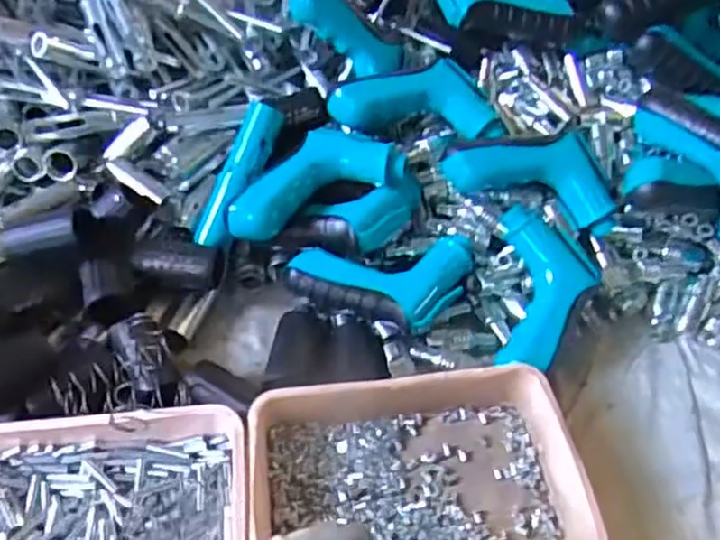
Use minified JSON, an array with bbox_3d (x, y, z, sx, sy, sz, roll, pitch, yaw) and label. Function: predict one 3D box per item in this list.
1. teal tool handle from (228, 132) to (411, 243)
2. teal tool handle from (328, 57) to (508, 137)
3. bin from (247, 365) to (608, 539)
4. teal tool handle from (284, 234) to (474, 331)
[{"bbox_3d":[-0.039,-0.069,0.509,0.134,0.028,0.058,-27,56,-8],"label":"teal tool handle"},{"bbox_3d":[0.046,-0.143,0.548,0.136,0.032,0.058,5,50,0],"label":"teal tool handle"},{"bbox_3d":[0.034,0.134,0.418,0.200,0.042,0.140,-3,50,-6],"label":"bin"},{"bbox_3d":[0.016,0.015,0.498,0.140,0.040,0.071,-3,50,-6],"label":"teal tool handle"}]

